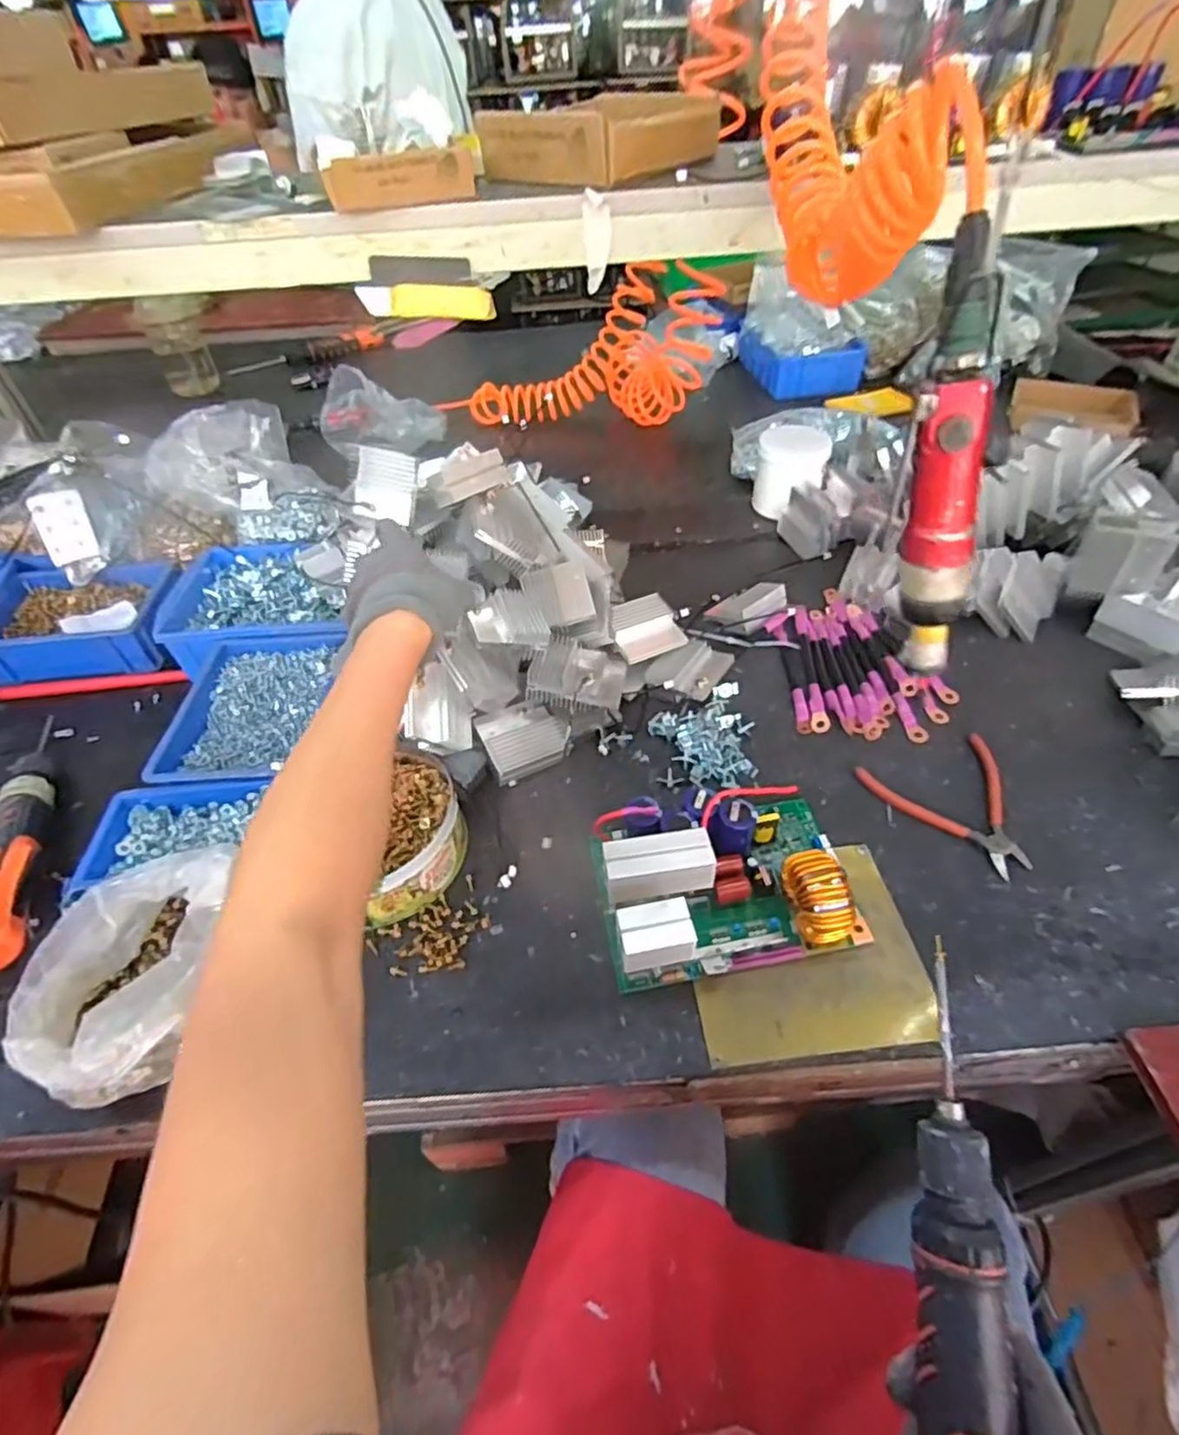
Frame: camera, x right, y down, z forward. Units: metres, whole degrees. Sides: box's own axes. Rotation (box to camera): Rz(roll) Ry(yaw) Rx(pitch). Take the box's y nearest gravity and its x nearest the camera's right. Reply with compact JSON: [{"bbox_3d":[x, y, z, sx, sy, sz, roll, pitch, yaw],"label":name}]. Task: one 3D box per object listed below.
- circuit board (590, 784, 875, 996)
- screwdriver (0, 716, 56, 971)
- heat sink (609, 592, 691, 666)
[{"bbox_3d":[0.110,0.118,0.516,0.198,0.070,0.142,-10,47,-6],"label":"circuit board"},{"bbox_3d":[-0.515,0.093,0.596,0.036,0.035,0.304,-19,48,-14],"label":"screwdriver"},{"bbox_3d":[0.058,-0.093,0.712,0.075,0.035,0.067,-26,80,-20],"label":"heat sink"}]

